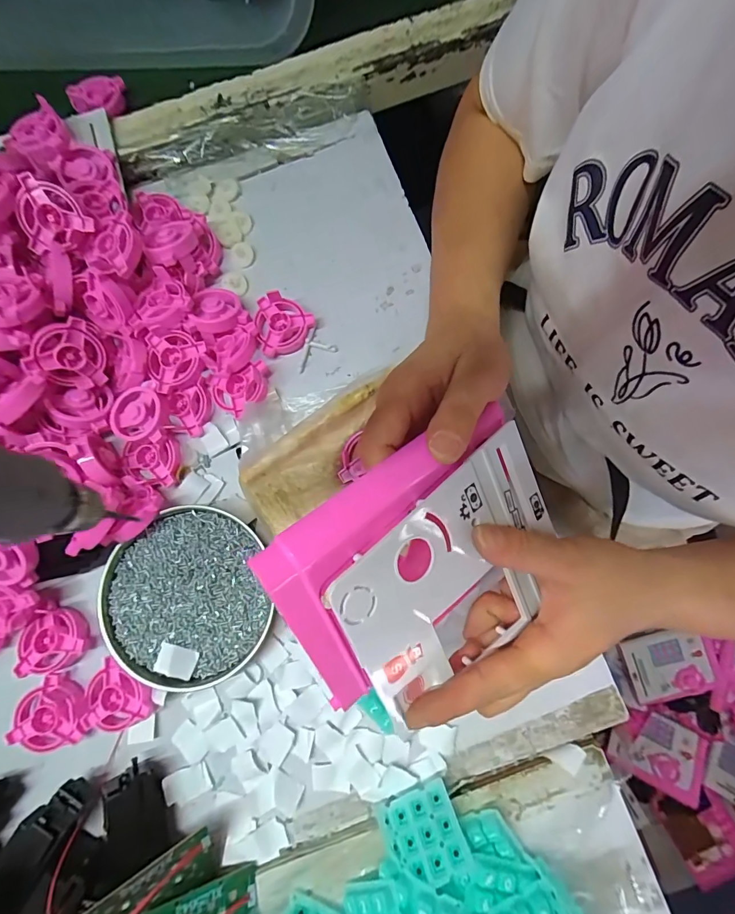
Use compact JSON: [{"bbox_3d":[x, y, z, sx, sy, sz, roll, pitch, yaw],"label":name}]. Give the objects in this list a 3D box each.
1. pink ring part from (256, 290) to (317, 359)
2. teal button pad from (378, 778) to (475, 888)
[{"bbox_3d":[-0.075,-0.124,0.366,0.051,0.027,0.051,-13,80,-1],"label":"pink ring part"},{"bbox_3d":[0.039,0.266,0.284,0.053,0.008,0.050,-23,55,-3],"label":"teal button pad"}]

